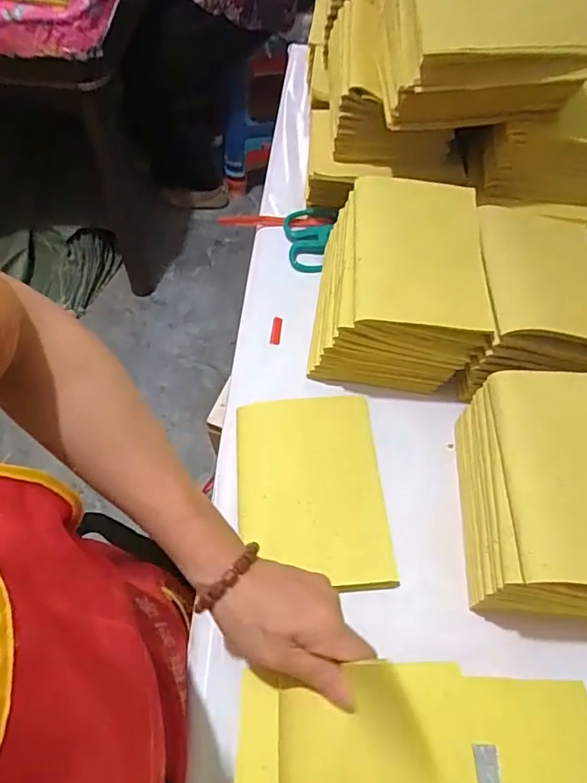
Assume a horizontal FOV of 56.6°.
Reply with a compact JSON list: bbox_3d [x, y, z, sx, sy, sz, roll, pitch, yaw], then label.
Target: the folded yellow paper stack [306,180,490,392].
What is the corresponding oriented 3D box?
[{"bbox_3d":[0.092,-0.098,0.511,0.141,0.111,0.169,4,58,1],"label":"folded yellow paper stack"}]

